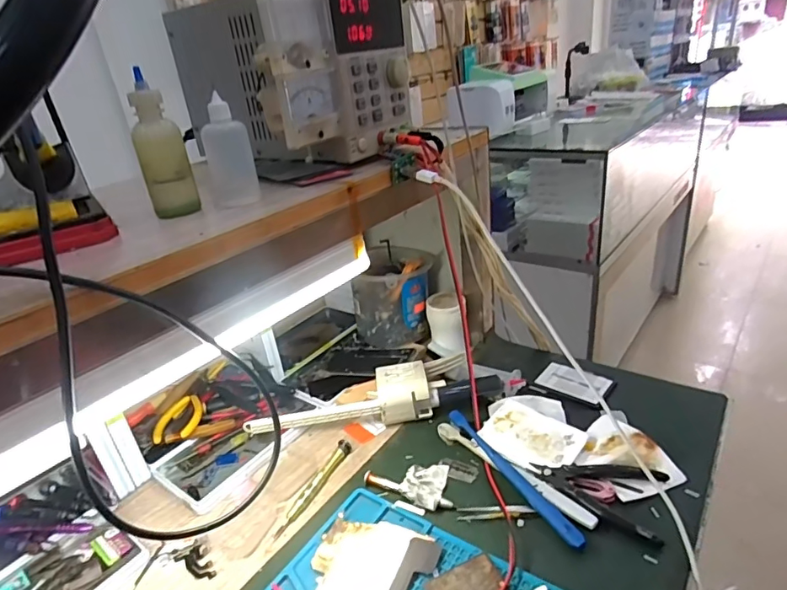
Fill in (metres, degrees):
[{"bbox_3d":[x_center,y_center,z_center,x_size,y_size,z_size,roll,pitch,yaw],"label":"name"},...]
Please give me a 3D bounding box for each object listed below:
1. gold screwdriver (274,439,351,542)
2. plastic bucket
[{"bbox_3d":[-0.081,0.198,0.514,0.014,0.012,0.126,6,29,26],"label":"gold screwdriver"},{"bbox_3d":[0.002,-0.001,0.738,0.116,0.117,0.114,-2,26,11],"label":"plastic bucket"}]

